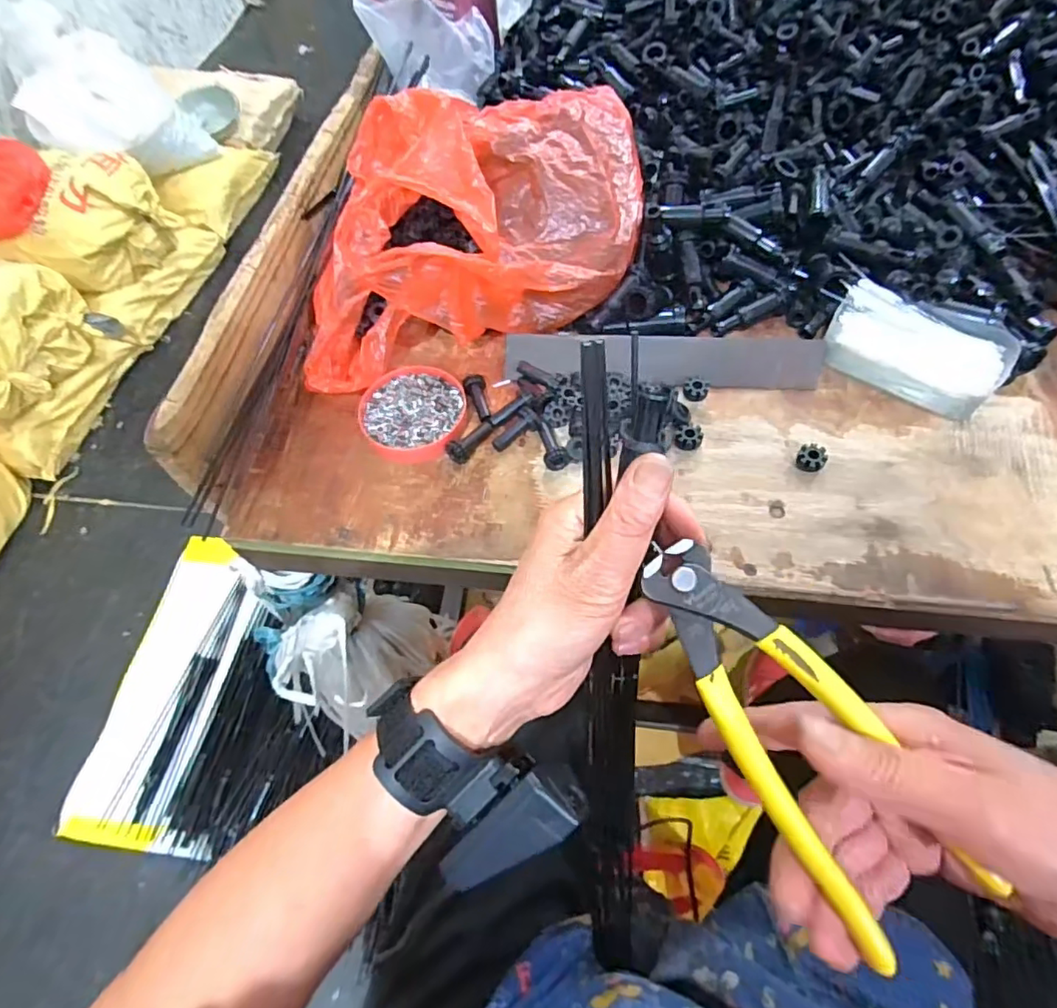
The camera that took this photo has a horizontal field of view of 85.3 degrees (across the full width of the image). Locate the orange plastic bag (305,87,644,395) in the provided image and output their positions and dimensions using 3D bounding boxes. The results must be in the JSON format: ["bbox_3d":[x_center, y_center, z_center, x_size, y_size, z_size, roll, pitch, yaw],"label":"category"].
[{"bbox_3d":[-0.042,-0.228,0.465,0.320,0.122,0.187,-20,61,-7],"label":"orange plastic bag"}]

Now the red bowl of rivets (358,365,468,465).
[{"bbox_3d":[-0.089,-0.072,0.445,0.079,0.016,0.084,-2,60,3],"label":"red bowl of rivets"}]

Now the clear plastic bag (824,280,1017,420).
[{"bbox_3d":[0.291,-0.119,0.430,0.120,0.015,0.077,28,82,17],"label":"clear plastic bag"}]

